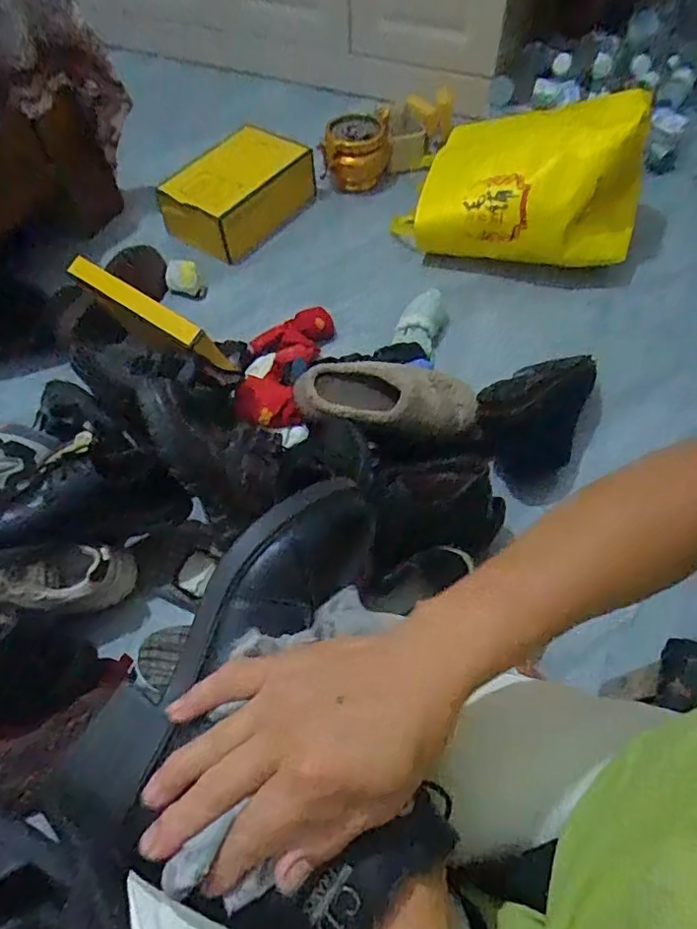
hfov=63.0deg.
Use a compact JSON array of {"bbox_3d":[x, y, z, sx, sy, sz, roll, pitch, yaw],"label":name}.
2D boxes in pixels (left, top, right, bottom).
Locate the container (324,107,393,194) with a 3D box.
[{"bbox_3d":[0.018,-0.707,1.261,0.146,0.108,0.133,-2,58,1],"label":"container"}]

